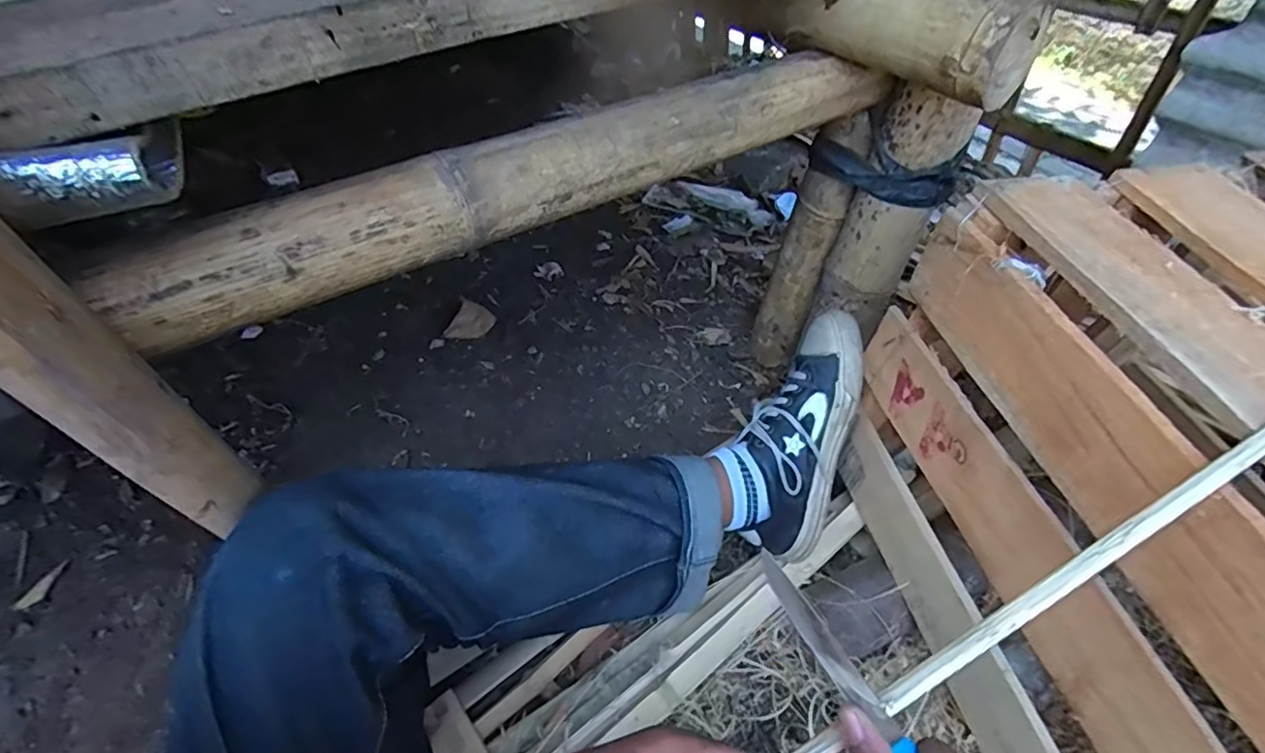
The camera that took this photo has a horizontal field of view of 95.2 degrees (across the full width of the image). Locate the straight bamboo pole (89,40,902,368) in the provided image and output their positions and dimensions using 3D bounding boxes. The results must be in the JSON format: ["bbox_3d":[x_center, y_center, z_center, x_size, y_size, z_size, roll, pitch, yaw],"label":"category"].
[{"bbox_3d":[-0.034,-0.161,0.432,0.608,0.059,0.063,-25,53,-20],"label":"straight bamboo pole"}]

